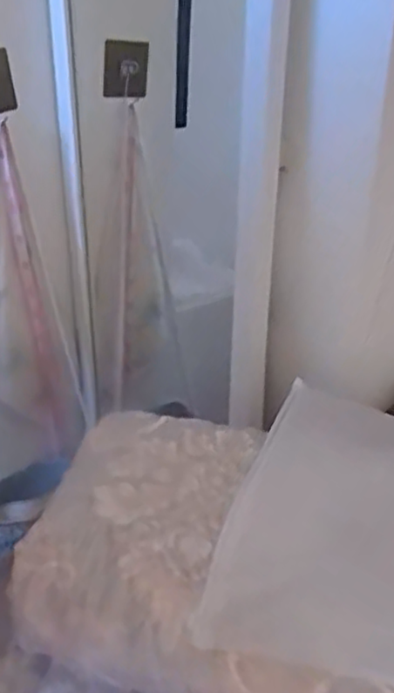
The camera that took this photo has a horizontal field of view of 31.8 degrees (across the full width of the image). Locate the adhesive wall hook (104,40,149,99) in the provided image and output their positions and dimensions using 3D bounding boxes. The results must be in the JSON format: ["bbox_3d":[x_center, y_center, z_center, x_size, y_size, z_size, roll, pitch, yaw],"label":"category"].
[{"bbox_3d":[-0.082,-0.324,0.811,0.055,0.062,0.013,-5,23,-28],"label":"adhesive wall hook"}]

